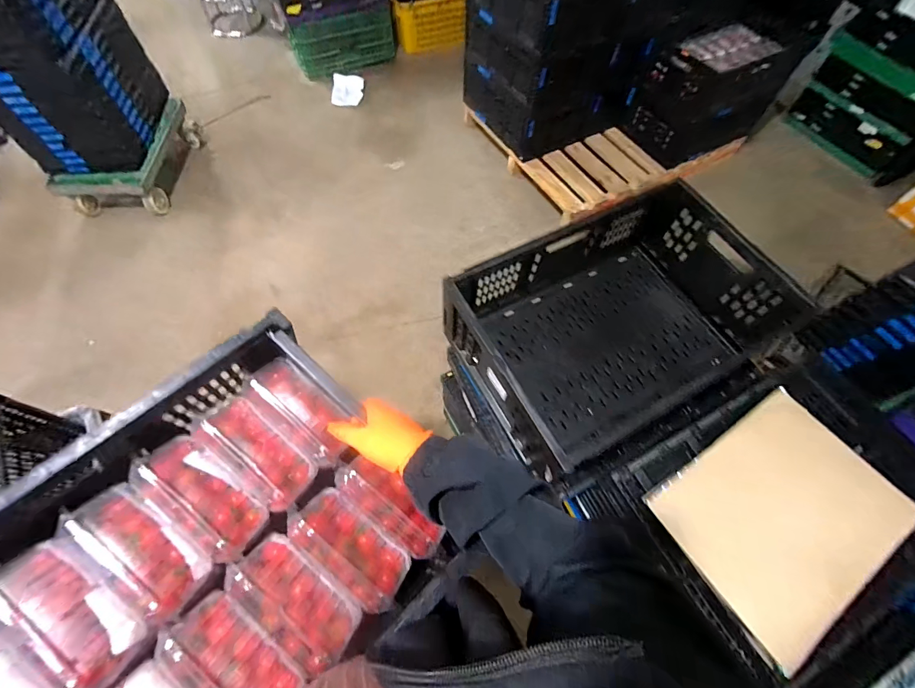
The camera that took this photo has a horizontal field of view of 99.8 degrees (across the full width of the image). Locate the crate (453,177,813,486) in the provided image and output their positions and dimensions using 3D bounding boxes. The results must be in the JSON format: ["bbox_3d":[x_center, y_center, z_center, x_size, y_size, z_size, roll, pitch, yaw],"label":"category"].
[{"bbox_3d":[0.332,-0.042,0.823,0.622,0.233,0.410,-29,67,-15],"label":"crate"}]

